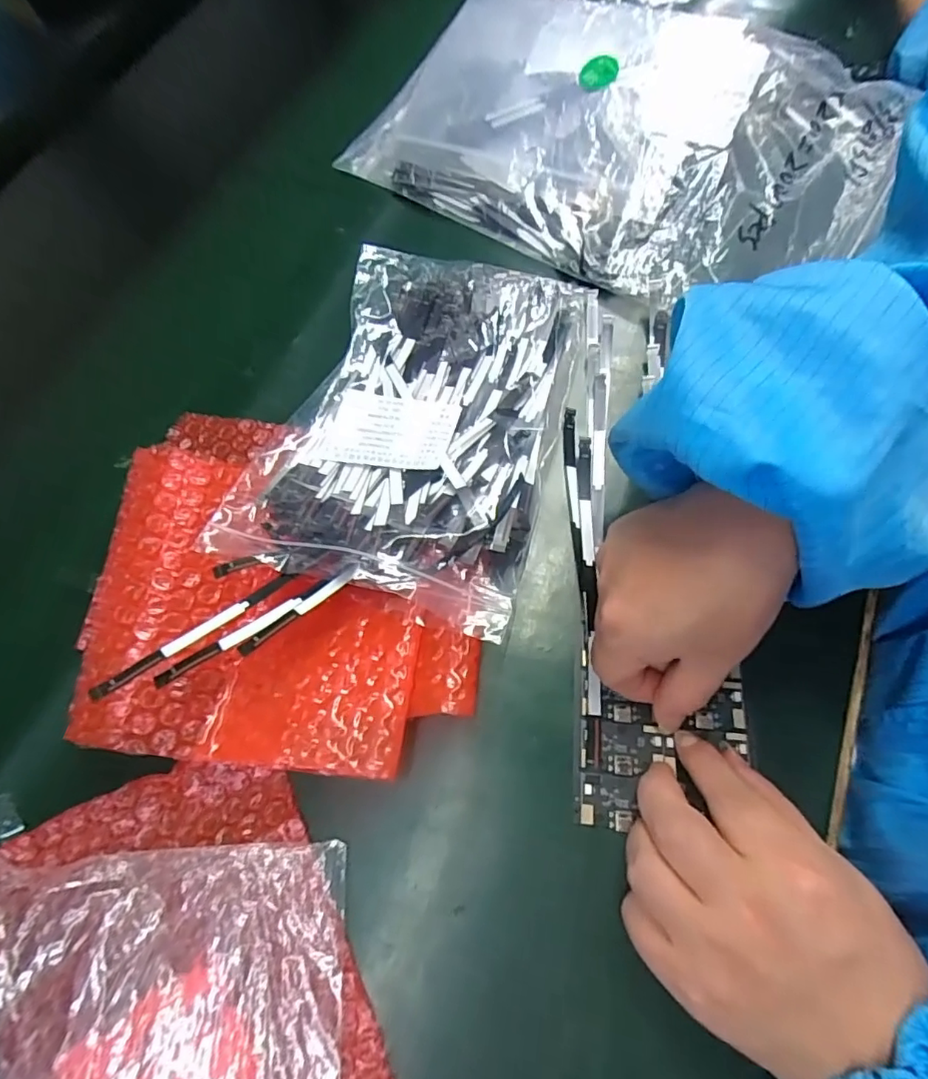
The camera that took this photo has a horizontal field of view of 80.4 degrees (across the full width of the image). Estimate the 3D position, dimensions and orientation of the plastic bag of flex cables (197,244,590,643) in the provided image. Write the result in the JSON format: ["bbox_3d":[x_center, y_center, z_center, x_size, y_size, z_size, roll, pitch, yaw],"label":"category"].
[{"bbox_3d":[-0.024,-0.076,0.302,0.148,0.032,0.226,13,68,10],"label":"plastic bag of flex cables"}]

